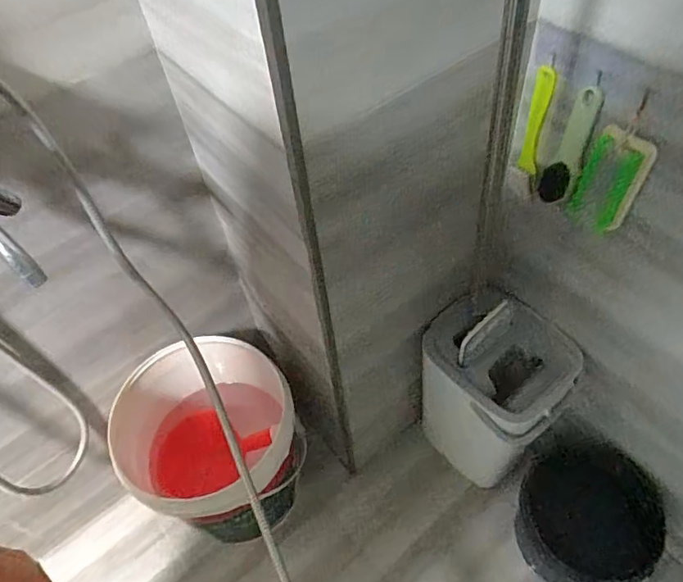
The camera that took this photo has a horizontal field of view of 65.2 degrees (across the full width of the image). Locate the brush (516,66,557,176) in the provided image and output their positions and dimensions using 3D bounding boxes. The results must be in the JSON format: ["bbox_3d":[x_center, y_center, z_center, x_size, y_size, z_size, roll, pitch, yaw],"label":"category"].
[{"bbox_3d":[0.260,-0.224,0.714,0.027,0.157,0.012,17,55,17],"label":"brush"}]

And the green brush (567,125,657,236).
[{"bbox_3d":[0.339,-0.136,0.675,0.071,0.136,0.024,29,59,24],"label":"green brush"}]

